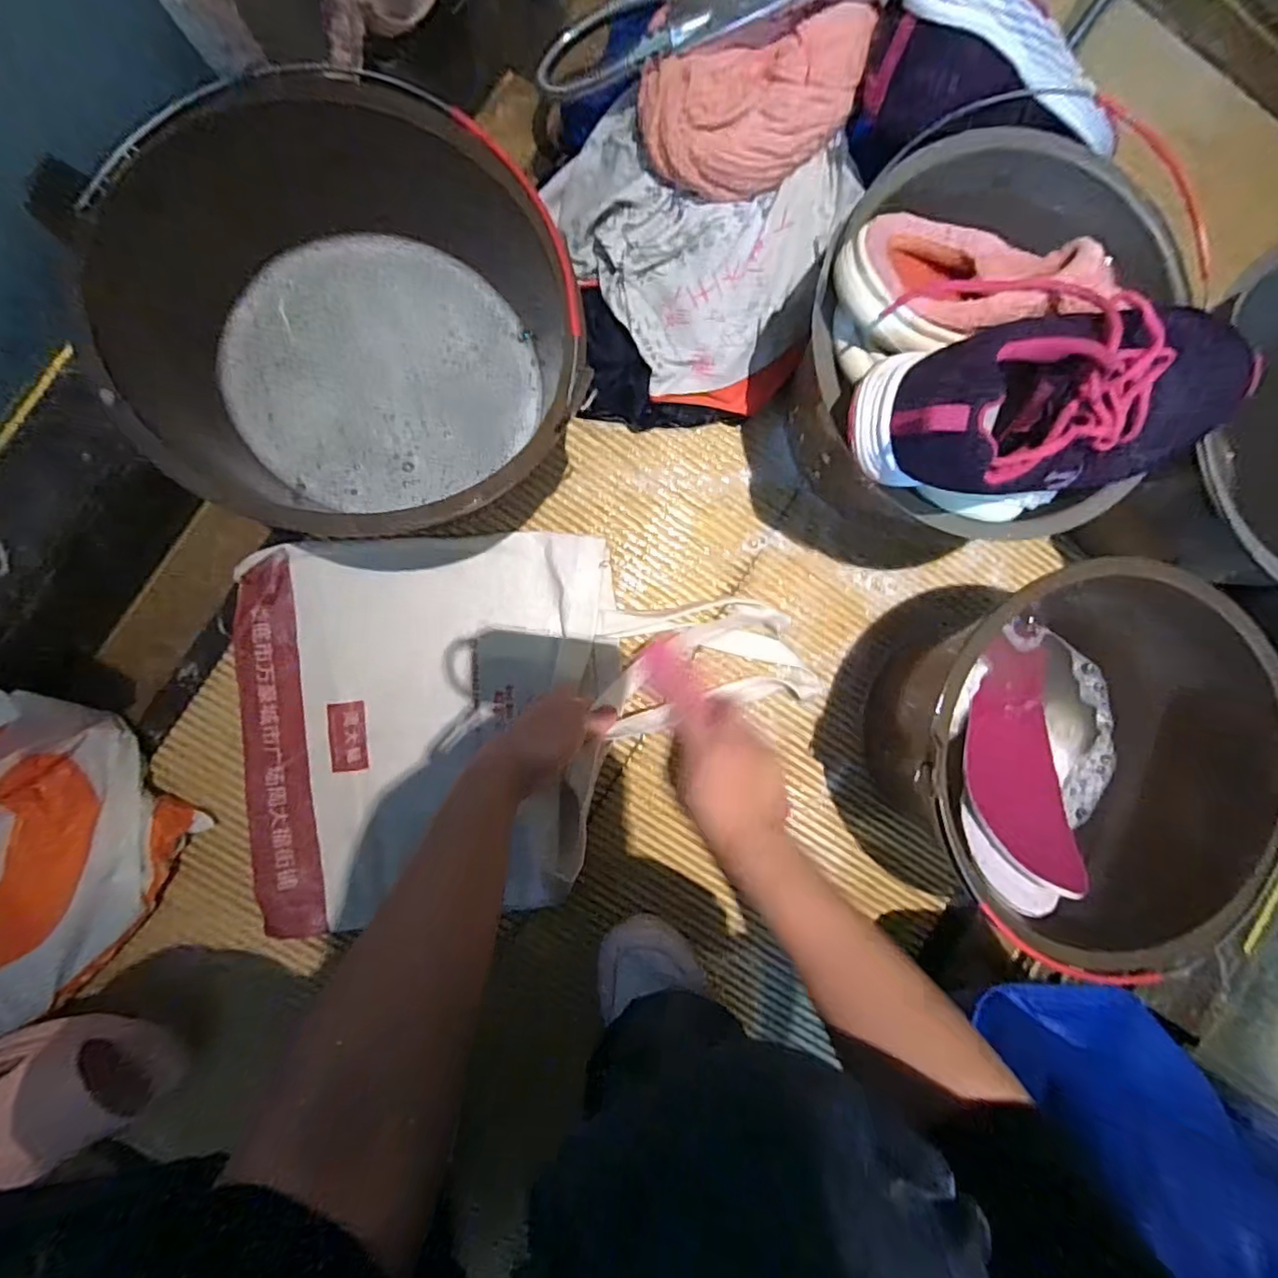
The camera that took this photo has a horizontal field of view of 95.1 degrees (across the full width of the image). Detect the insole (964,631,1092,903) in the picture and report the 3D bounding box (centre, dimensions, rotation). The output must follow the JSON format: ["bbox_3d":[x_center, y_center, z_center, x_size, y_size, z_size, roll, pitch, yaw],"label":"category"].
[{"bbox_3d":[0.311,0.099,0.476,0.079,0.035,0.202,21,57,-6],"label":"insole"}]

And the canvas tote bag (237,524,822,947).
[{"bbox_3d":[-0.091,0.069,0.510,0.485,0.052,0.322,-4,90,-5],"label":"canvas tote bag"}]

